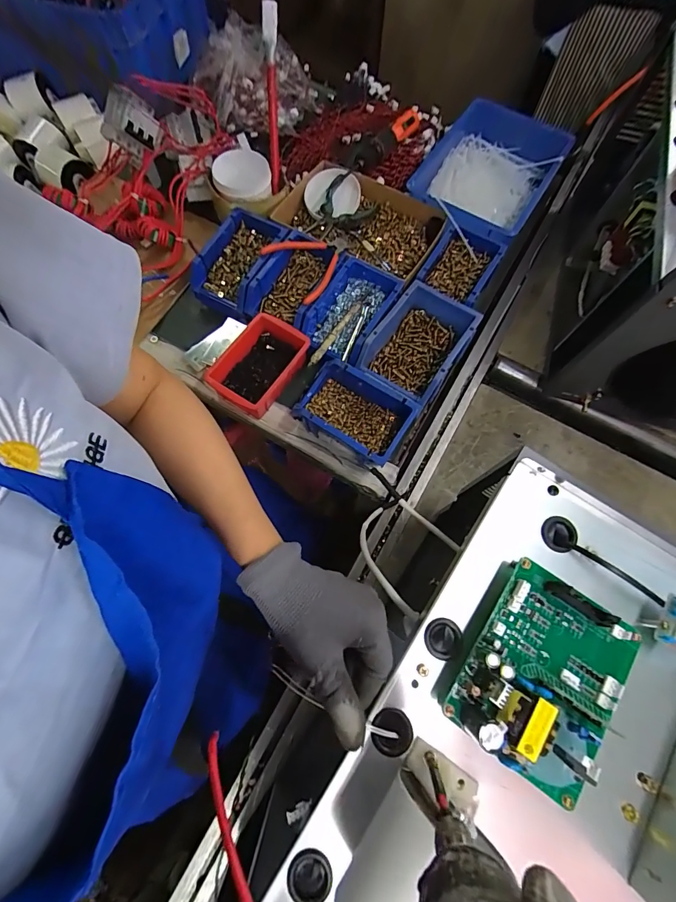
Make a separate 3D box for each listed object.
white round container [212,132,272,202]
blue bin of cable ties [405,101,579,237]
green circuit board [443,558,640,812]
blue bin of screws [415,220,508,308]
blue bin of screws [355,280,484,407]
[{"bbox_3d":[-0.163,-0.469,0.639,0.091,0.028,0.108,-15,73,-5],"label":"white round container"},{"bbox_3d":[0.269,-0.510,0.717,0.225,0.090,0.305,30,74,9],"label":"blue bin of cable ties"},{"bbox_3d":[0.148,0.156,0.268,0.101,0.043,0.130,33,75,10],"label":"green circuit board"},{"bbox_3d":[0.198,-0.302,0.636,0.103,0.047,0.145,29,74,9],"label":"blue bin of screws"},{"bbox_3d":[0.121,-0.160,0.597,0.123,0.068,0.180,33,75,10],"label":"blue bin of screws"}]

